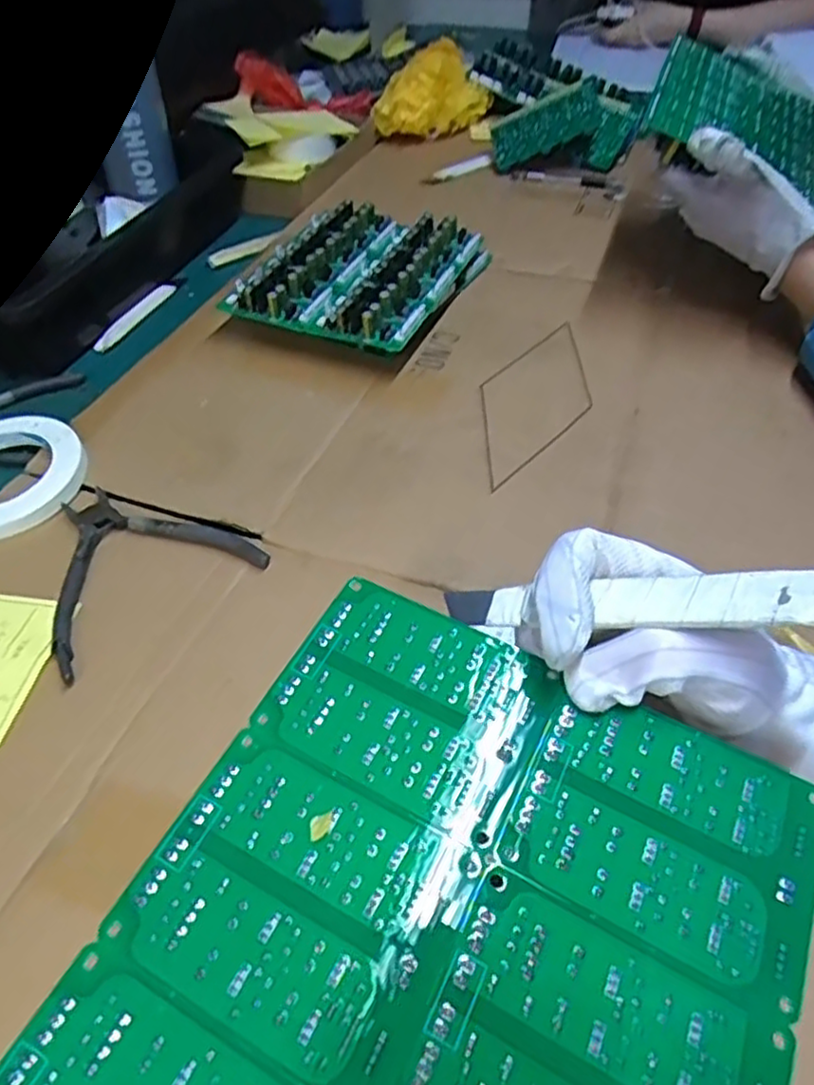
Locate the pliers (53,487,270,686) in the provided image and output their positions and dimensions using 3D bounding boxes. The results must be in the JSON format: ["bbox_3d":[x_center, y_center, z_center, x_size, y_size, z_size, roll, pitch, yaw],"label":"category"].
[{"bbox_3d":[-0.180,0.006,0.444,0.132,0.009,0.131,-33,54,-23],"label":"pliers"}]

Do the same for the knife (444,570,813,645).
[{"bbox_3d":[0.075,0.023,0.242,0.133,0.005,0.022,-5,44,30],"label":"knife"}]

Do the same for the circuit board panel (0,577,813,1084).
[{"bbox_3d":[0.008,0.119,0.184,0.173,0.004,0.203,24,55,16],"label":"circuit board panel"}]

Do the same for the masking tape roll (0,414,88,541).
[{"bbox_3d":[-0.289,-0.048,0.492,0.106,0.021,0.110,-2,48,2],"label":"masking tape roll"}]

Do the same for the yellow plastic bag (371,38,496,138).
[{"bbox_3d":[0.030,-0.610,0.925,0.118,0.075,0.144,24,54,23],"label":"yellow plastic bag"}]

